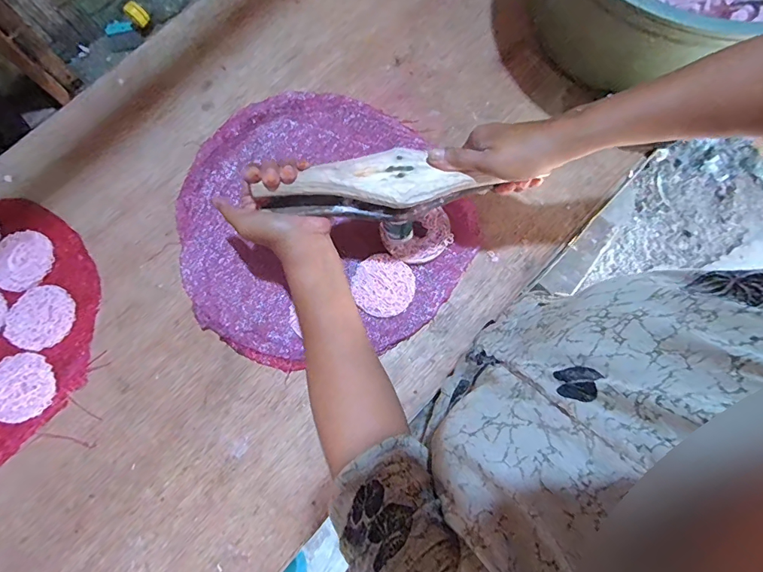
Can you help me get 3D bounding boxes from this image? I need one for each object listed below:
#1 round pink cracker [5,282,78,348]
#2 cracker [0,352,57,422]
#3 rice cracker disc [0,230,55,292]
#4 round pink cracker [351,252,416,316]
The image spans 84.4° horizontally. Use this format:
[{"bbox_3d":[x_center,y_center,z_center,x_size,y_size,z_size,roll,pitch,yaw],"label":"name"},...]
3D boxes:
[{"bbox_3d":[-0.414,0.037,0.510,0.077,0.004,0.075,0,75,1],"label":"round pink cracker"},{"bbox_3d":[-0.419,0.116,0.485,0.073,0.006,0.075,0,75,1],"label":"cracker"},{"bbox_3d":[-0.452,-0.033,0.528,0.079,0.004,0.075,0,75,1],"label":"rice cracker disc"},{"bbox_3d":[0.005,-0.002,0.511,0.069,0.005,0.075,-20,76,-4],"label":"round pink cracker"}]

